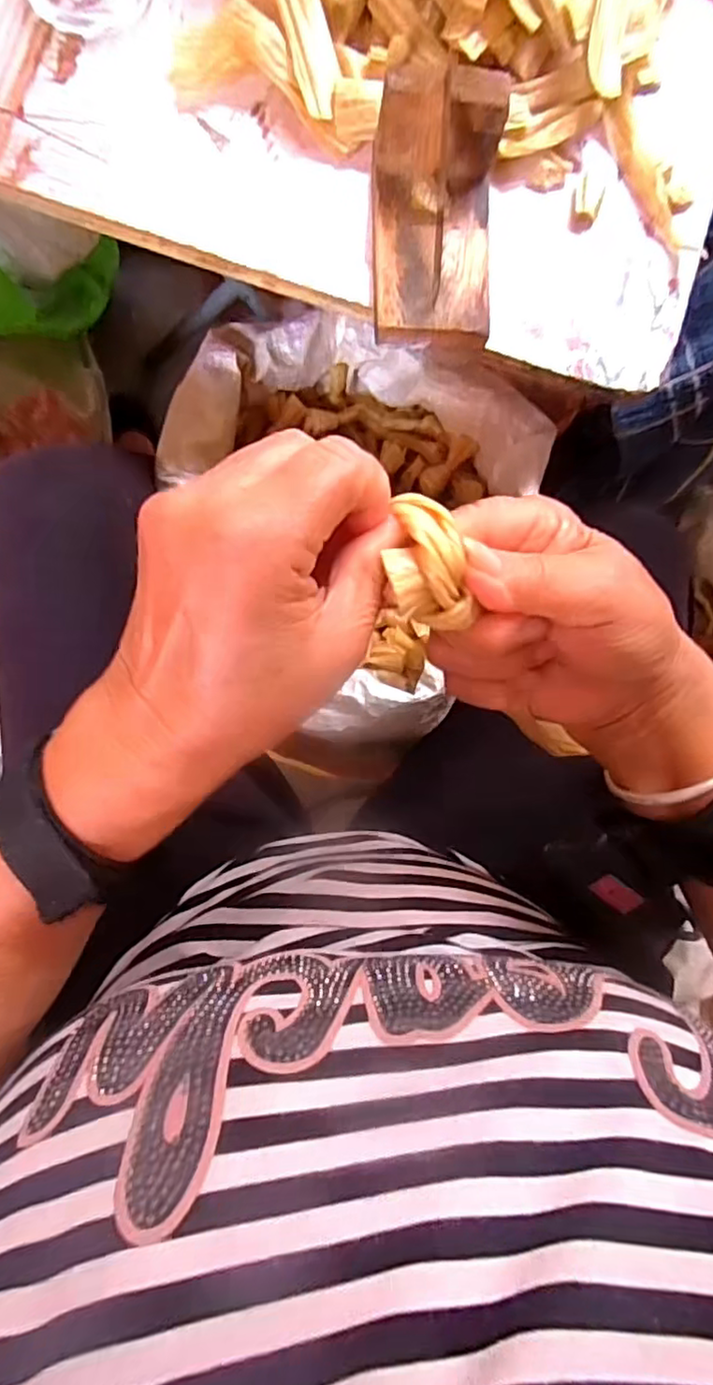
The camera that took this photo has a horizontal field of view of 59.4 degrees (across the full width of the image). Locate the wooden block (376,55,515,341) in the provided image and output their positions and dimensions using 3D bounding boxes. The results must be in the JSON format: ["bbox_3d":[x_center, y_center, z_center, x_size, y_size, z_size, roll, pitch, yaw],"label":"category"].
[{"bbox_3d":[0.041,-0.241,0.321,0.063,0.063,0.104,0,84,-3],"label":"wooden block"}]

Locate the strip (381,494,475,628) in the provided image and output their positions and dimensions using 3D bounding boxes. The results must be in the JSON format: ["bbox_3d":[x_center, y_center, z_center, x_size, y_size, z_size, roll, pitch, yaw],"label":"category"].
[{"bbox_3d":[0.021,-0.043,0.203,0.025,0.015,0.042,-19,85,-5],"label":"strip"}]

